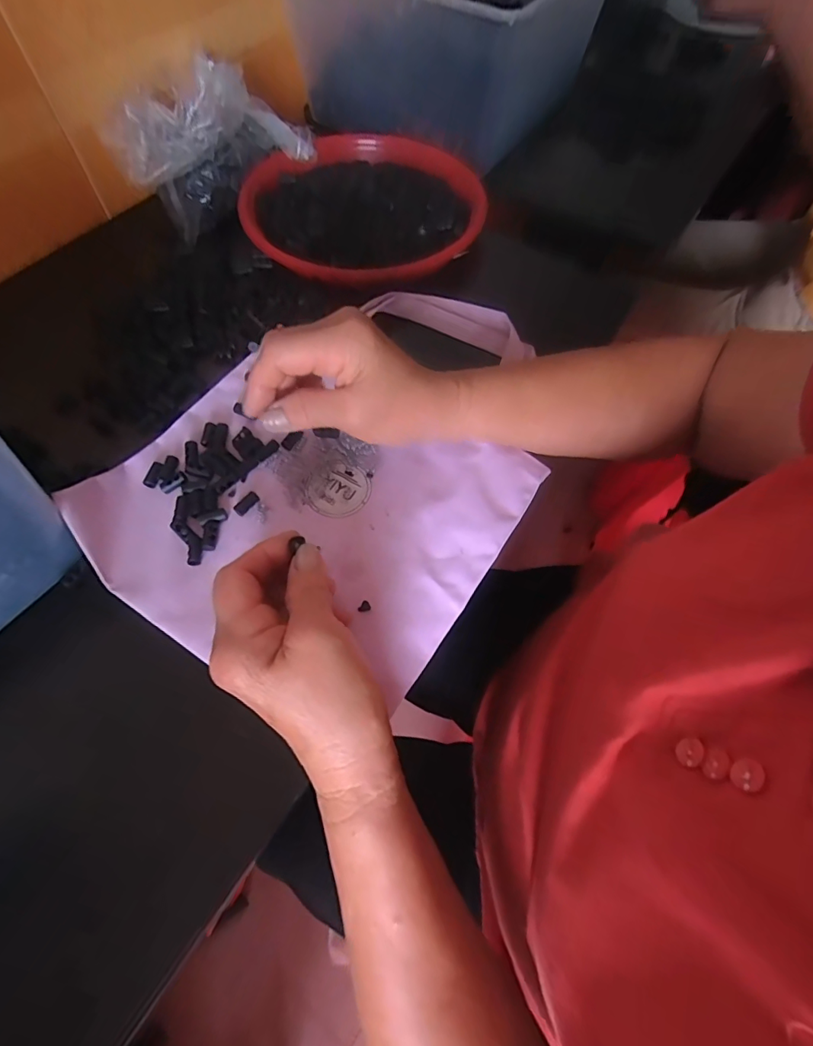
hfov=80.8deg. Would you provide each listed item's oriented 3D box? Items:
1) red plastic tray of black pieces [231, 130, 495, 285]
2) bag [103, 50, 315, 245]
[{"bbox_3d":[-0.039,-0.319,0.468,0.225,0.022,0.214,13,63,5],"label":"red plastic tray of black pieces"},{"bbox_3d":[-0.193,-0.375,0.461,0.114,0.076,0.169,30,66,13],"label":"bag"}]

